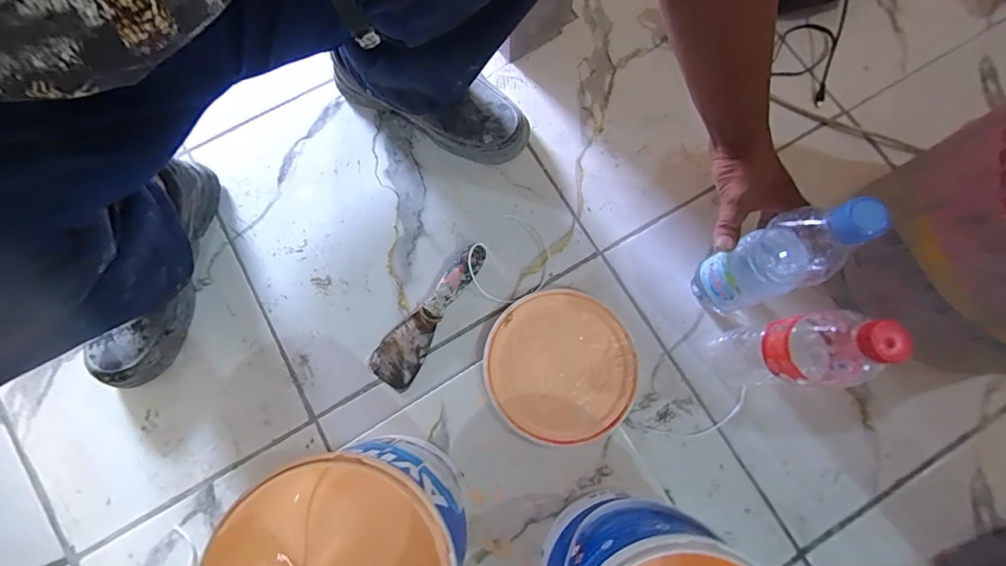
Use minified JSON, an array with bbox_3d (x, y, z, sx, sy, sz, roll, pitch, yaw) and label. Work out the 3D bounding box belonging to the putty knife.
[{"bbox_3d":[-0.092,0.033,0.534,0.055,0.028,0.193,30,79,8],"label":"putty knife"}]

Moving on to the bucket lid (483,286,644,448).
[{"bbox_3d":[0.067,0.097,0.524,0.171,0.013,0.169,0,76,1],"label":"bucket lid"}]

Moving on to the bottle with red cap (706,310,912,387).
[{"bbox_3d":[0.276,0.065,0.423,0.060,0.224,0.060,-4,76,0],"label":"bottle with red cap"}]

